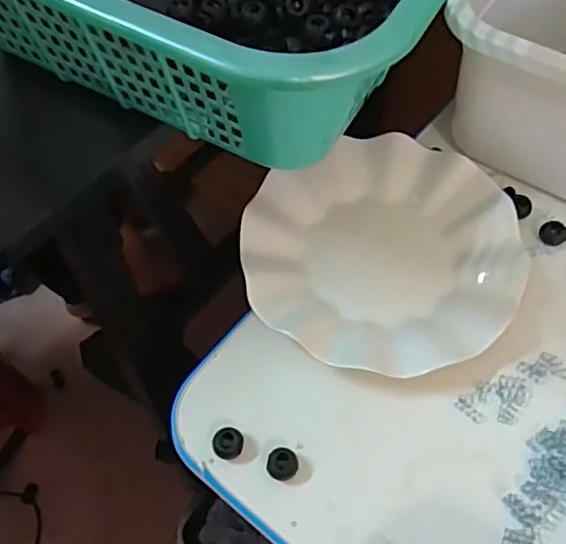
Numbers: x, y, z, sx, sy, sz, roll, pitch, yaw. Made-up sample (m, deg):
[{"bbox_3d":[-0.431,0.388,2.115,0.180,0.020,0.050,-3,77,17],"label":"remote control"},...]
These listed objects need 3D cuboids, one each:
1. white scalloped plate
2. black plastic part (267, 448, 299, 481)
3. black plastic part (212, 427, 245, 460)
[{"bbox_3d":[0.066,-0.014,0.415,0.181,0.021,0.172,0,59,1],"label":"white scalloped plate"},{"bbox_3d":[0.000,0.109,0.347,0.017,0.011,0.017,0,59,1],"label":"black plastic part"},{"bbox_3d":[-0.032,0.098,0.354,0.017,0.012,0.018,0,59,1],"label":"black plastic part"}]

